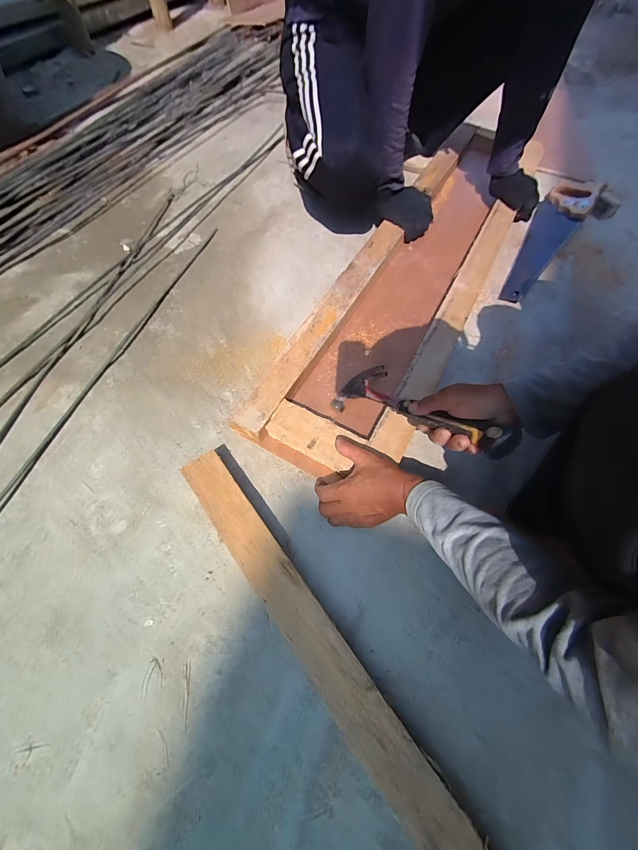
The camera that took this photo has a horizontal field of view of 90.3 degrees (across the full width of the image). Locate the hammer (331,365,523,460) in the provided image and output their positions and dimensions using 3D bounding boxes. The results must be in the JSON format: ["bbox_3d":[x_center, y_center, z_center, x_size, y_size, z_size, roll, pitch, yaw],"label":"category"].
[{"bbox_3d":[0.133,-0.022,0.445,0.095,0.034,0.274,-36,36,-18],"label":"hammer"}]

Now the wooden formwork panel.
[{"bbox_3d":[0.223,-0.346,0.701,0.264,0.055,1.042,27,65,11],"label":"wooden formwork panel"}]

